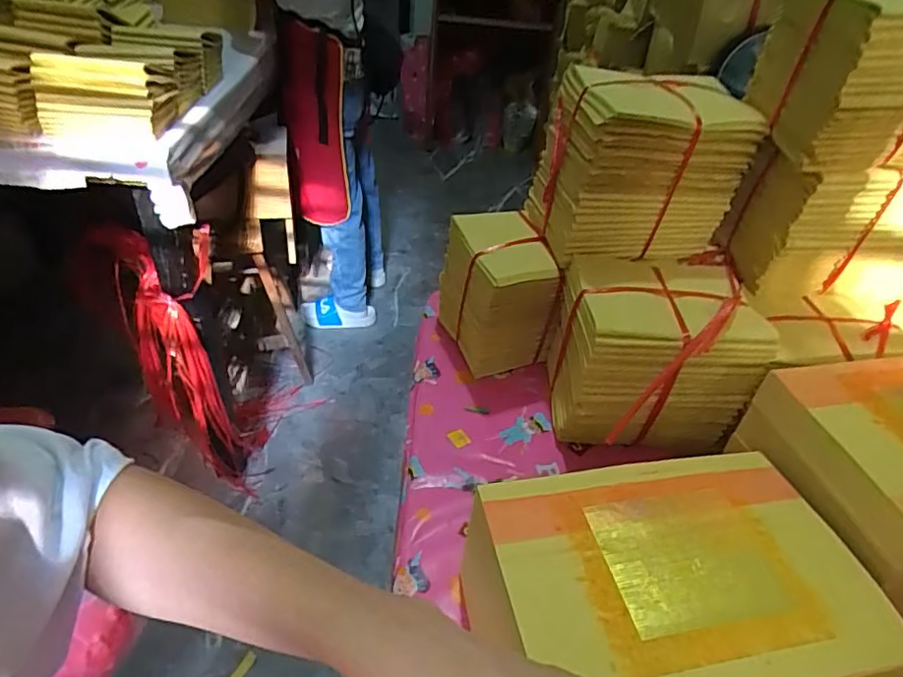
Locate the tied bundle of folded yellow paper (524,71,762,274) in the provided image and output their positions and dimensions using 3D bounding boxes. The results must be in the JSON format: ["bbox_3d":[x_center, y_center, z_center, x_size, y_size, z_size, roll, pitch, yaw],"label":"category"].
[{"bbox_3d":[0.187,-0.177,0.588,0.177,0.152,0.120,-5,41,-12],"label":"tied bundle of folded yellow paper"}]

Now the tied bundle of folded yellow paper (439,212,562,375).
[{"bbox_3d":[0.047,-0.043,0.648,0.094,0.154,0.107,-9,42,-17],"label":"tied bundle of folded yellow paper"}]

